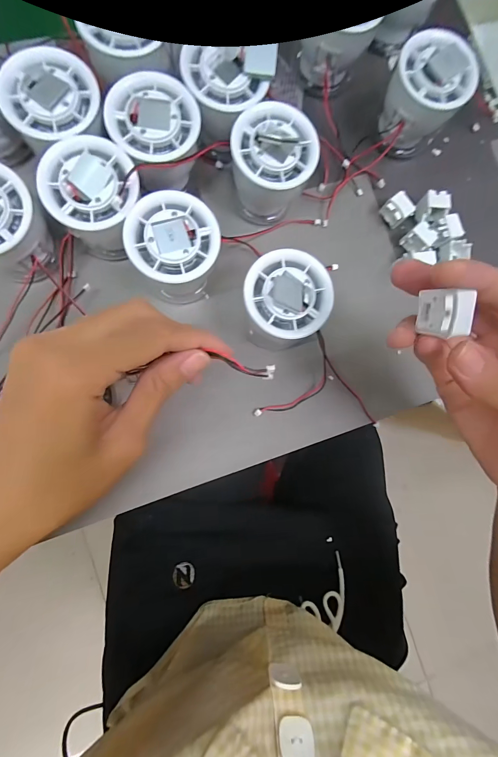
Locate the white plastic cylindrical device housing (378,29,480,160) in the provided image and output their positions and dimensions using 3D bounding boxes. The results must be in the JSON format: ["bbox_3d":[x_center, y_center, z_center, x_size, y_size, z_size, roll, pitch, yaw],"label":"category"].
[{"bbox_3d":[0.129,-0.212,0.255,0.055,0.056,0.056,1,85,-6],"label":"white plastic cylindrical device housing"}]

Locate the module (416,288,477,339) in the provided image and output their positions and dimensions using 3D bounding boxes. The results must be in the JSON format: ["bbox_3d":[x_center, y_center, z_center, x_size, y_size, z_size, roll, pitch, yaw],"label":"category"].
[{"bbox_3d":[0.088,-0.028,0.146,0.016,0.017,0.020,2,87,-7],"label":"module"}]

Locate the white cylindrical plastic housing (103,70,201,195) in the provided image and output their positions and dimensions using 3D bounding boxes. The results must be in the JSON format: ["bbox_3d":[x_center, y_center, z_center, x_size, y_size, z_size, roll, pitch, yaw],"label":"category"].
[{"bbox_3d":[-0.062,-0.162,0.230,0.057,0.052,0.058,-30,89,-8],"label":"white cylindrical plastic housing"}]

